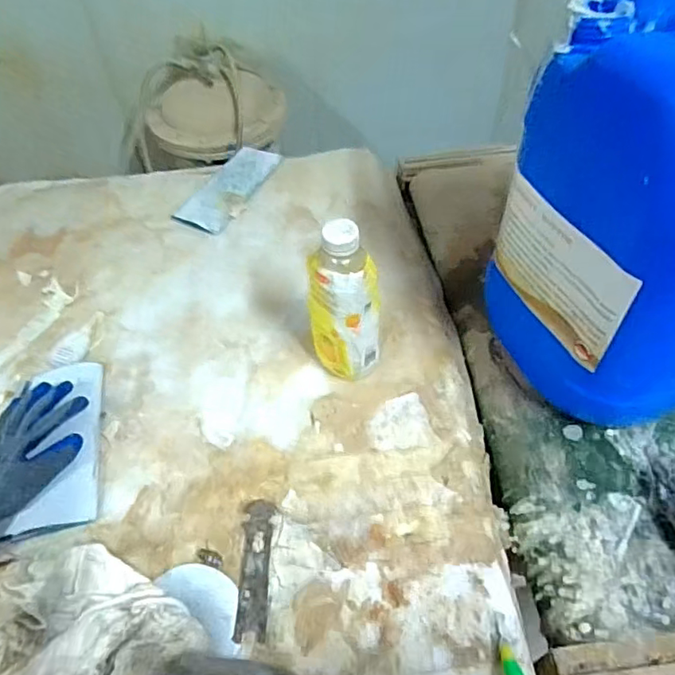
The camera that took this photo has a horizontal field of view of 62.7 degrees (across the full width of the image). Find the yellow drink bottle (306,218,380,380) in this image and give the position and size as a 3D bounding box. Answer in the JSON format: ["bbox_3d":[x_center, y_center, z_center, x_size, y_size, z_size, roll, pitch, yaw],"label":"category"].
[{"bbox_3d":[0.009,-0.030,0.654,0.082,0.221,0.064,-2,50,1],"label":"yellow drink bottle"}]

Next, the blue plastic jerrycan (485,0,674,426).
[{"bbox_3d":[0.335,-0.116,0.575,0.237,0.379,0.223,-16,52,-10],"label":"blue plastic jerrycan"}]

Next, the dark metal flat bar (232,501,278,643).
[{"bbox_3d":[-0.086,0.240,0.582,0.033,0.004,0.140,0,51,3],"label":"dark metal flat bar"}]

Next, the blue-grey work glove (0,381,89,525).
[{"bbox_3d":[-0.375,0.153,0.646,0.122,0.050,0.227,7,51,9],"label":"blue-grey work glove"}]

